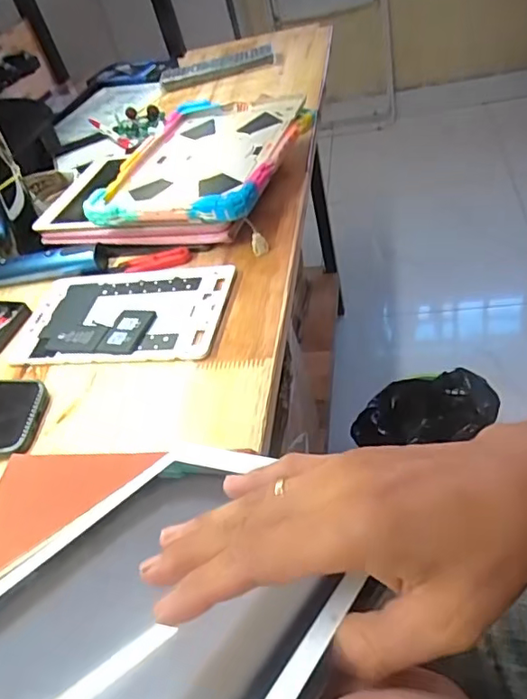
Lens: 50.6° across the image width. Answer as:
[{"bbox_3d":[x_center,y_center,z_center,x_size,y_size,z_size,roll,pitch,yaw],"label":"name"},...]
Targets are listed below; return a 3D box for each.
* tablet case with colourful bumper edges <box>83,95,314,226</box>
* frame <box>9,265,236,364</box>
[{"bbox_3d":[-0.067,-0.220,0.631,0.196,0.033,0.254,5,47,22],"label":"tablet case with colourful bumper edges"},{"bbox_3d":[-0.136,-0.035,0.542,0.206,0.007,0.125,-2,47,14],"label":"frame"}]

